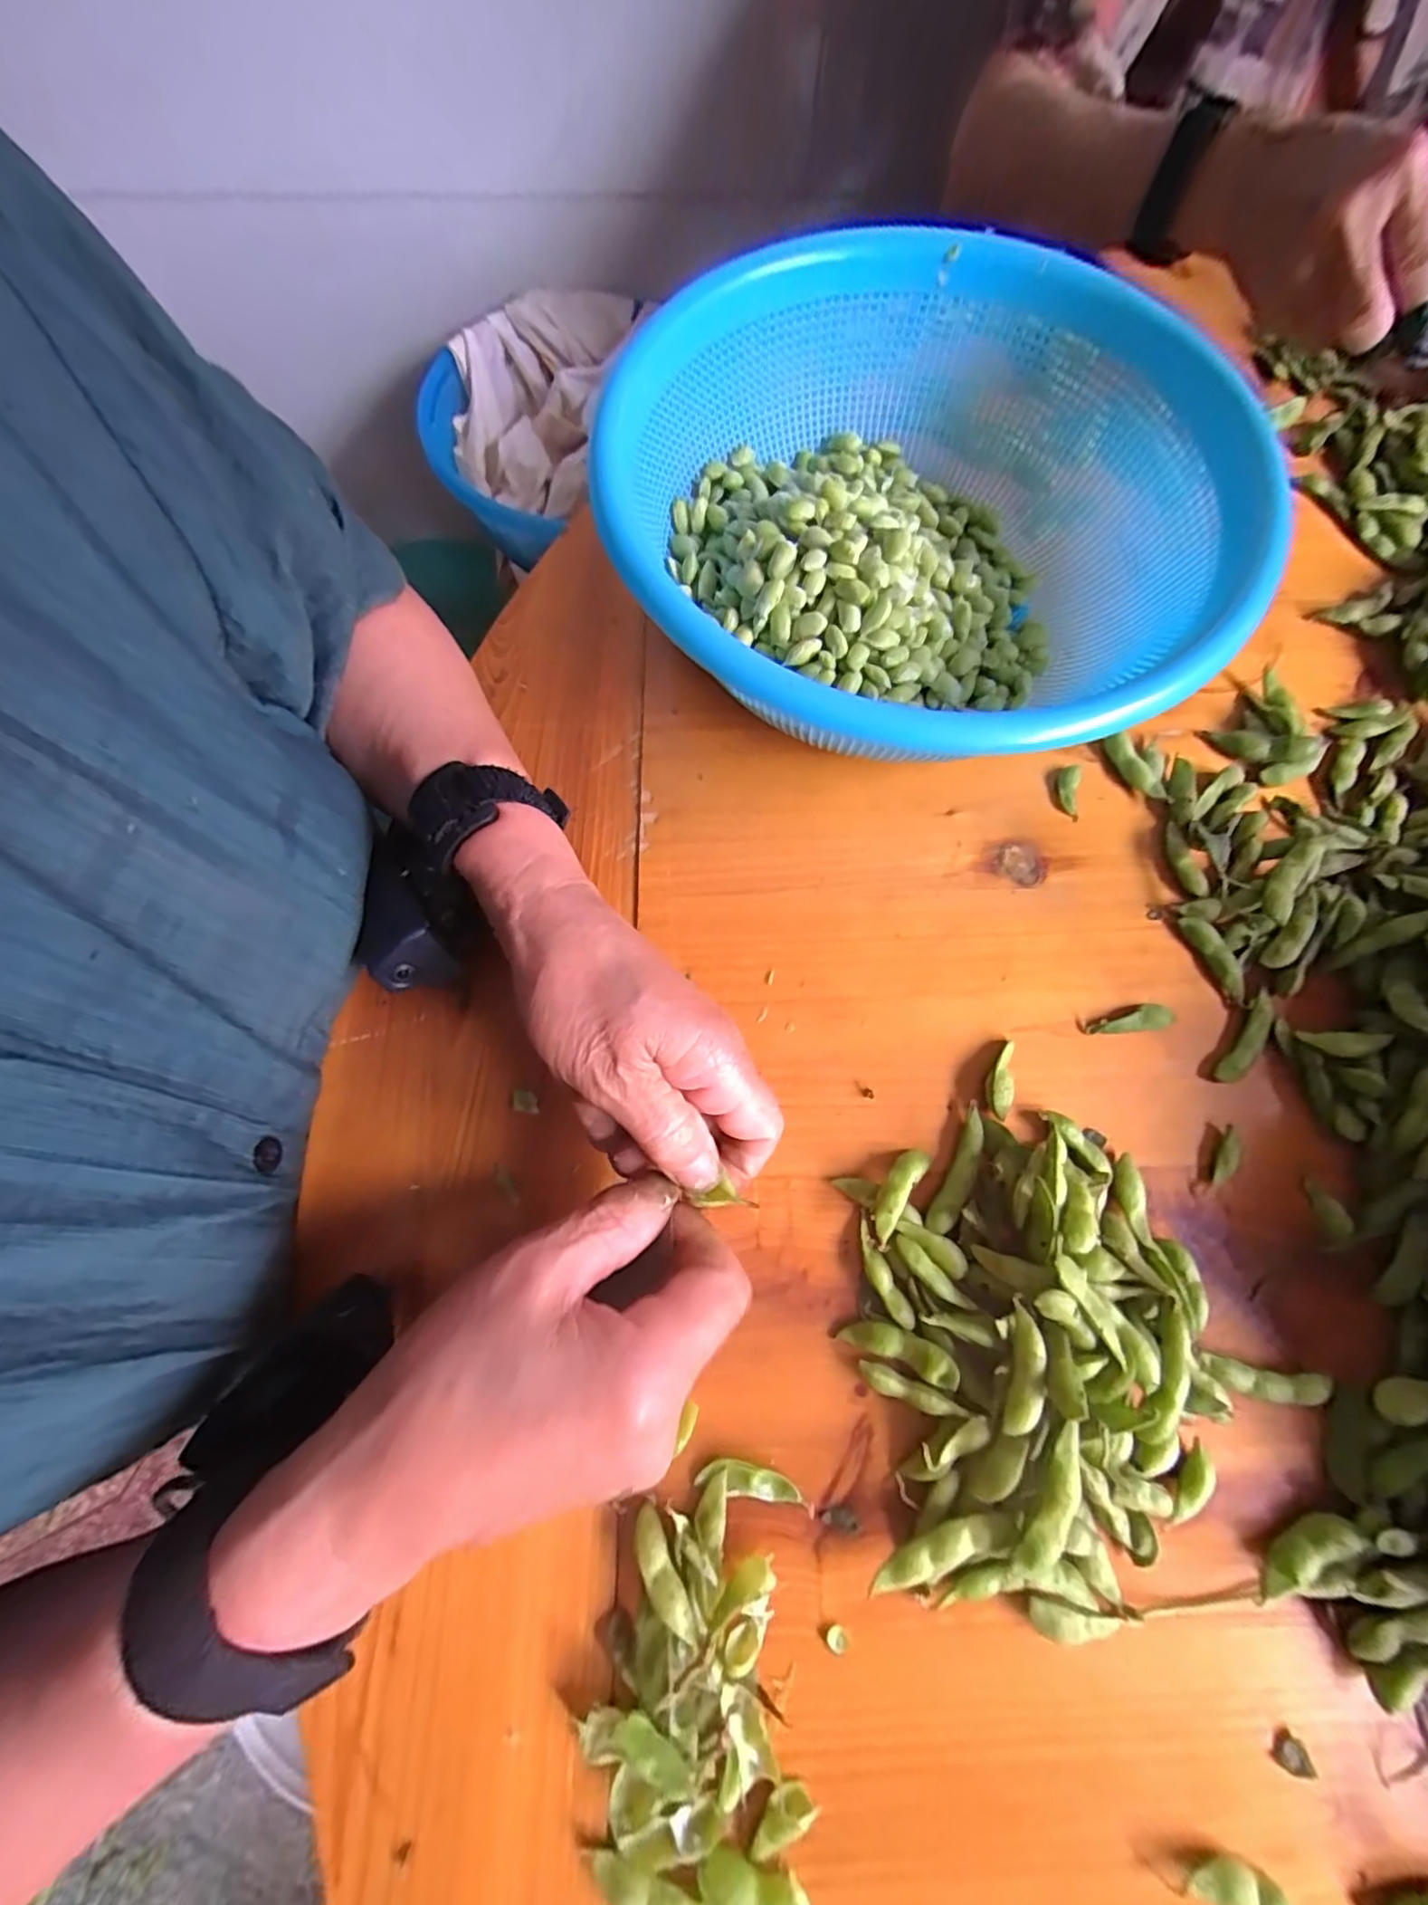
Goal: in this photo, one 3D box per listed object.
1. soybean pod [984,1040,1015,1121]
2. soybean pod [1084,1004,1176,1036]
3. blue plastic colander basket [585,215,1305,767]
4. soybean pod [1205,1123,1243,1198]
[{"bbox_3d":[0.126,0.055,0.269,0.010,0.011,0.035,15,74,5],"label":"soybean pod"},{"bbox_3d":[0.193,0.031,0.280,0.043,0.007,0.012,-5,73,-1],"label":"soybean pod"},{"bbox_3d":[0.096,-0.193,0.295,0.282,0.102,0.267,0,73,0],"label":"blue plastic colander basket"},{"bbox_3d":[0.222,0.091,0.264,0.007,0.007,0.031,22,75,7],"label":"soybean pod"}]

